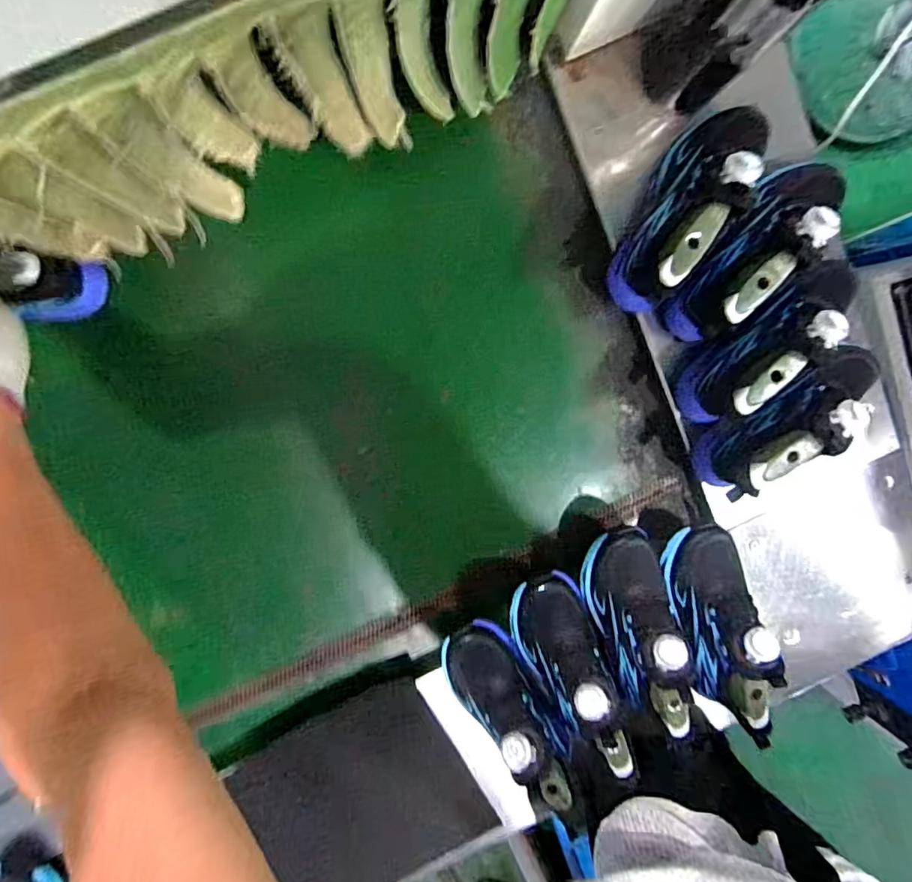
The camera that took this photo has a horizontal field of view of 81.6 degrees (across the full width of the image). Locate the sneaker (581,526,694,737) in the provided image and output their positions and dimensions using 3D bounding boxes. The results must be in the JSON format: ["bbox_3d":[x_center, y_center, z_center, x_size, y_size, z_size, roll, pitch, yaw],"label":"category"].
[{"bbox_3d":[0.199,0.197,0.547,0.090,0.092,0.210,-14,75,-4],"label":"sneaker"}]

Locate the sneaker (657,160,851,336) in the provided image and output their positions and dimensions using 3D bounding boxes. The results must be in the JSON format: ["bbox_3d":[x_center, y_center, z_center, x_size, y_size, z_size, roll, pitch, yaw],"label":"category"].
[{"bbox_3d":[0.307,-0.187,0.509,0.085,0.101,0.212,38,92,-10],"label":"sneaker"}]

